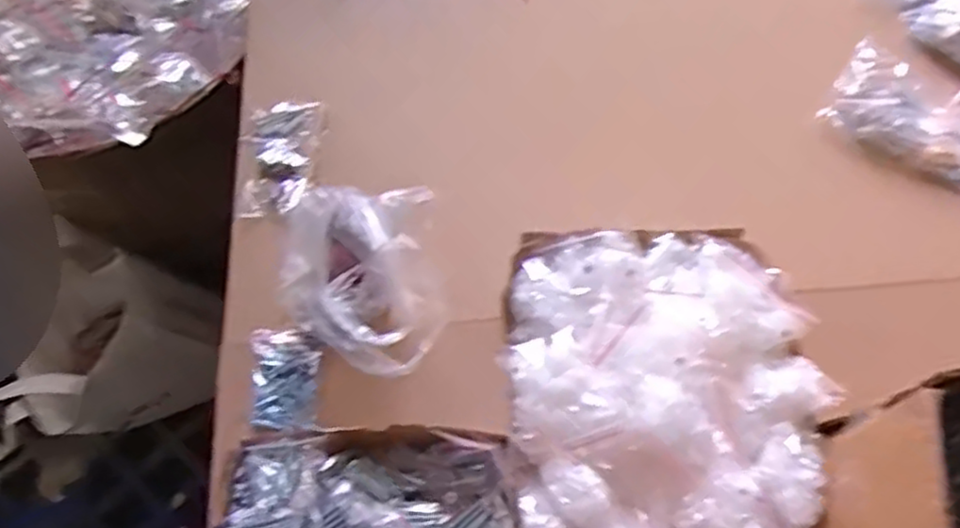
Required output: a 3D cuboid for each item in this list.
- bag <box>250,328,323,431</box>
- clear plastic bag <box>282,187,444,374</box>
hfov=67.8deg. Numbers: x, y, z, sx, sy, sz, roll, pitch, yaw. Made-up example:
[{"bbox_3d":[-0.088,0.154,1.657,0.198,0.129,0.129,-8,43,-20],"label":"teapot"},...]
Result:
[{"bbox_3d":[-0.171,0.100,0.630,0.057,0.021,0.093,-6,62,-4],"label":"bag"},{"bbox_3d":[-0.103,0.020,0.614,0.135,0.133,0.133,4,62,1],"label":"clear plastic bag"}]

